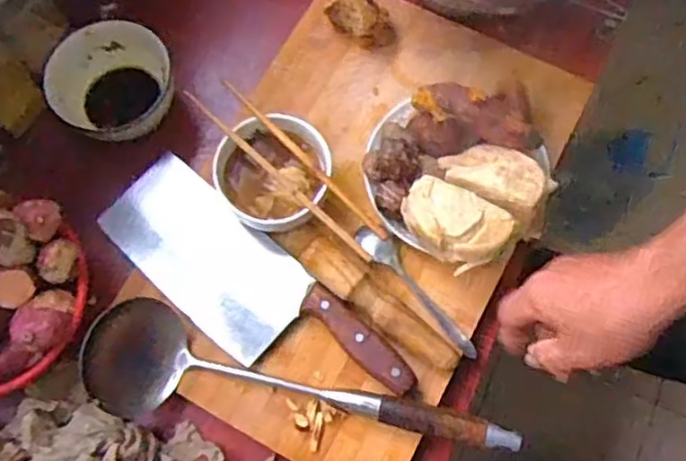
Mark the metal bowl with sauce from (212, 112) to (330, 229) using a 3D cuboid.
[{"bbox_3d":[-0.063,-0.051,0.639,0.099,0.052,0.100,0,72,0],"label":"metal bowl with sauce"}]

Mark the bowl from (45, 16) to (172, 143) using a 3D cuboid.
[{"bbox_3d":[-0.229,-0.148,0.690,0.114,0.057,0.109,0,72,0],"label":"bowl"}]

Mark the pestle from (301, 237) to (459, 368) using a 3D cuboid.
[{"bbox_3d":[0.033,0.065,0.610,0.159,0.035,0.033,35,75,11],"label":"pestle"}]

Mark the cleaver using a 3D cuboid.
[{"bbox_3d":[-0.089,0.053,0.622,0.319,0.031,0.100,41,76,12],"label":"cleaver"}]

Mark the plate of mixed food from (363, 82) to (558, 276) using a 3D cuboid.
[{"bbox_3d":[0.107,-0.059,0.624,0.161,0.081,0.172,-36,75,-11],"label":"plate of mixed food"}]

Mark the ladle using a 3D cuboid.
[{"bbox_3d":[-0.039,0.152,0.574,0.359,0.057,0.095,19,73,6],"label":"ladle"}]

